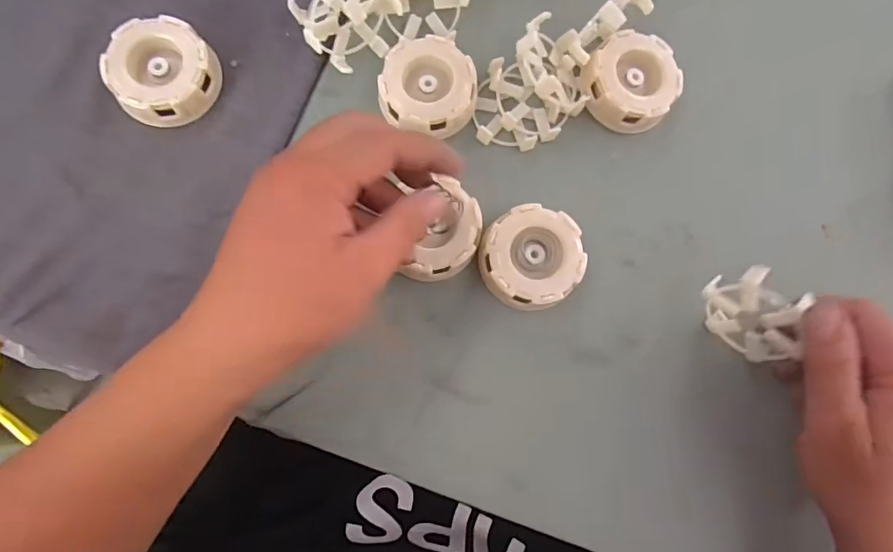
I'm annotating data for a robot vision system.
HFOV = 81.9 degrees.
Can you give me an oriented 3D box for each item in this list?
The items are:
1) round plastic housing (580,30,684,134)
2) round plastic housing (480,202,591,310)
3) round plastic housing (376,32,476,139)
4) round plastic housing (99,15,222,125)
[{"bbox_3d":[0.120,-0.127,0.333,0.059,0.025,0.062,1,79,-4],"label":"round plastic housing"},{"bbox_3d":[0.052,-0.011,0.317,0.061,0.023,0.061,1,79,-4],"label":"round plastic housing"},{"bbox_3d":[-0.011,-0.119,0.327,0.059,0.022,0.059,1,79,-4],"label":"round plastic housing"},{"bbox_3d":[-0.170,-0.123,0.308,0.058,0.022,0.059,1,79,-4],"label":"round plastic housing"}]

